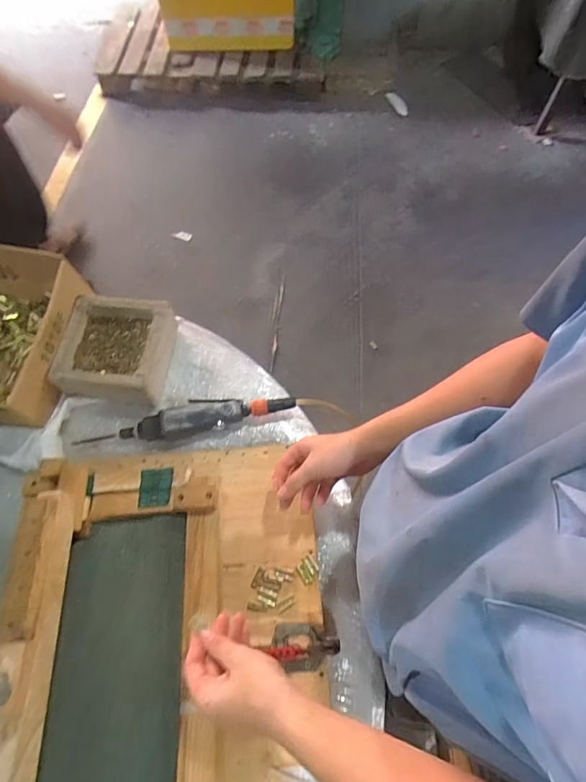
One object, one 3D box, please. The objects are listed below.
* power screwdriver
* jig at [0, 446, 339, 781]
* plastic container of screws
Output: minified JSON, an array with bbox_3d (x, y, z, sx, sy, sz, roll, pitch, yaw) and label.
[{"bbox_3d":[-0.177,0.047,0.709,0.363,0.043,0.056,-11,65,-4],"label":"power screwdriver"},{"bbox_3d":[-0.170,0.317,0.525,0.431,0.127,0.543,-6,65,-3],"label":"jig"},{"bbox_3d":[-0.302,-0.070,0.738,0.172,0.072,0.179,3,65,2],"label":"plastic container of screws"}]

